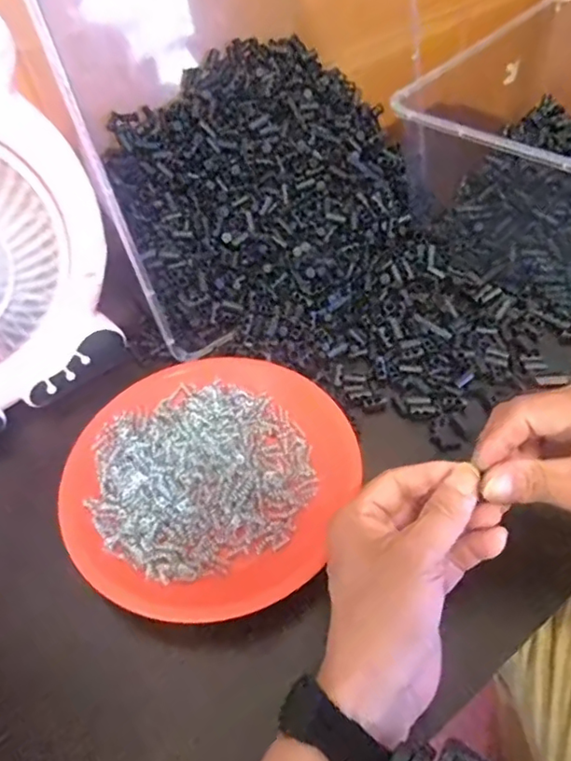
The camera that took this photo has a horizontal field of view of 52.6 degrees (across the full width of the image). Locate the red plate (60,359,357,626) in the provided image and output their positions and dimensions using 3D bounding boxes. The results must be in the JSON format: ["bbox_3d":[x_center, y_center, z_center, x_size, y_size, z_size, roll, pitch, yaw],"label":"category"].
[{"bbox_3d":[-0.053,0.065,0.401,0.182,0.024,0.188,-3,51,3],"label":"red plate"}]

